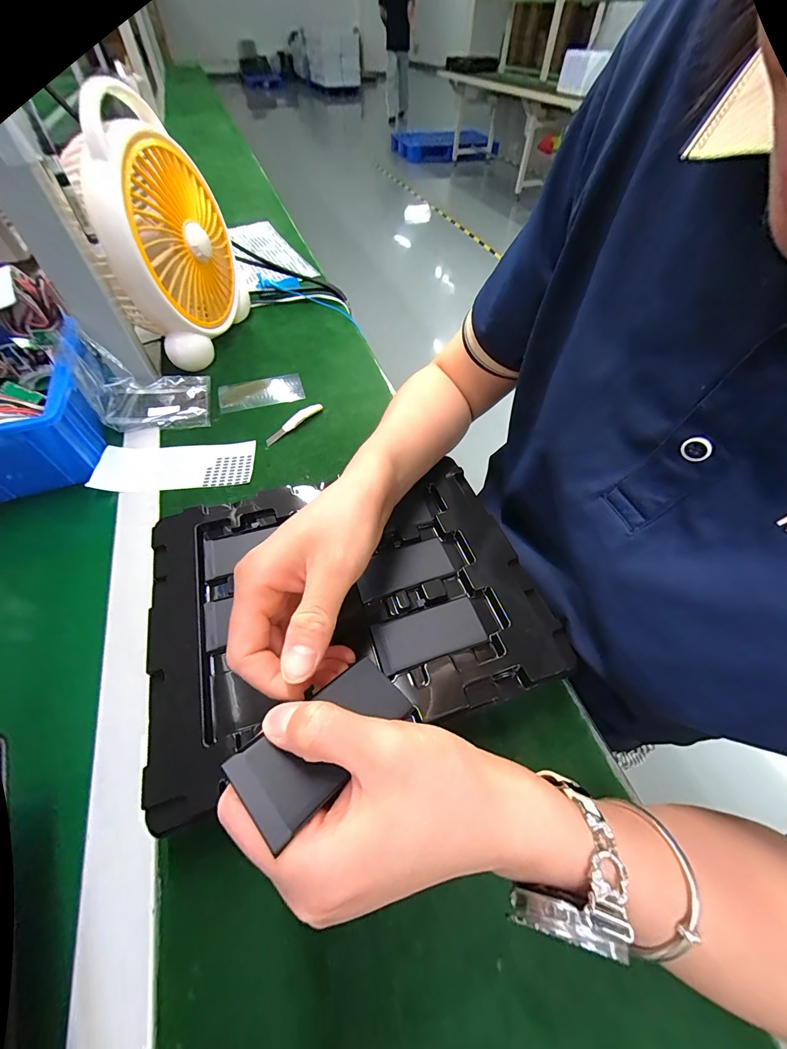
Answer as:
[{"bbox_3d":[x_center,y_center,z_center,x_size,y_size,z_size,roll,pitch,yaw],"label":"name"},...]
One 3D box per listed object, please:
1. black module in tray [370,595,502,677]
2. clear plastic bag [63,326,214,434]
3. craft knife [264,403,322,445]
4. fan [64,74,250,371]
[{"bbox_3d":[0.030,0.076,0.259,0.086,0.006,0.036,-16,57,-12],"label":"black module in tray"},{"bbox_3d":[-0.295,-0.173,0.432,0.115,0.080,0.095,-14,57,-12],"label":"clear plastic bag"},{"bbox_3d":[-0.124,-0.128,0.448,0.011,0.011,0.086,36,61,21],"label":"craft knife"},{"bbox_3d":[-0.287,-0.355,0.461,0.077,0.256,0.220,7,55,3],"label":"fan"}]

